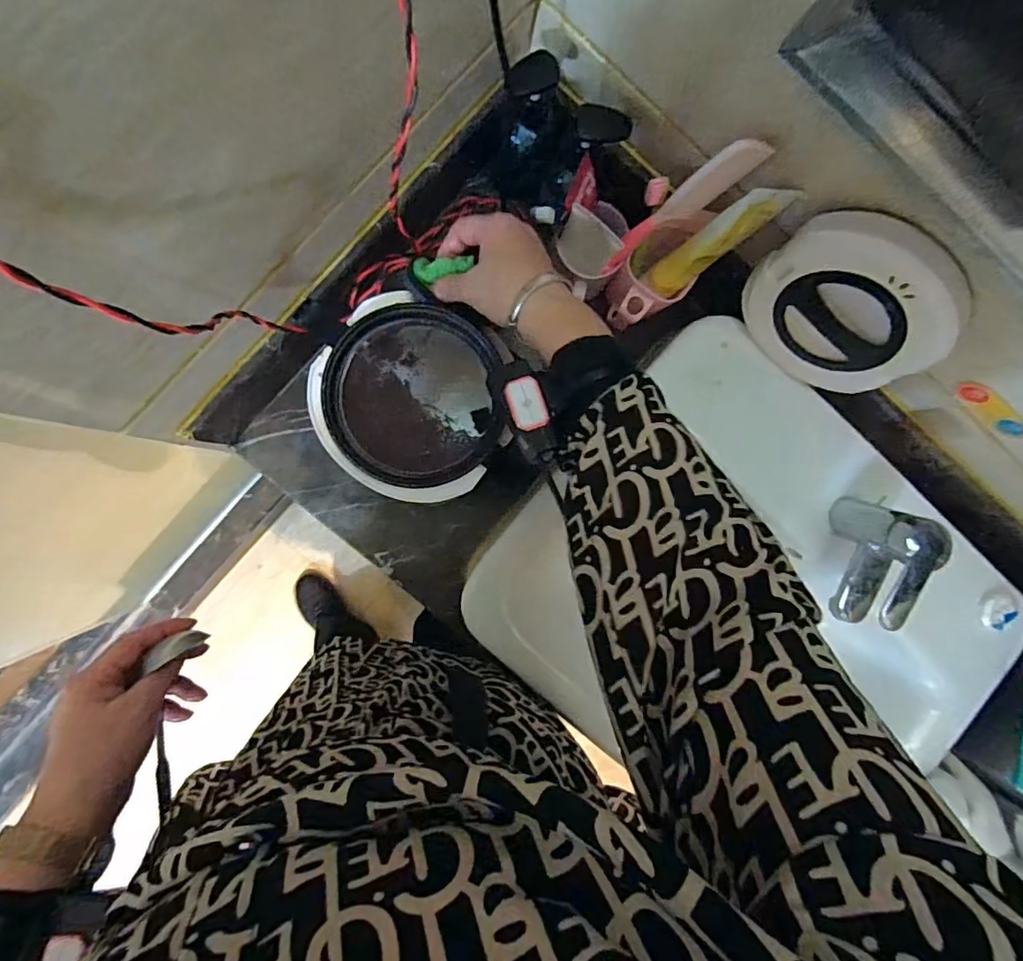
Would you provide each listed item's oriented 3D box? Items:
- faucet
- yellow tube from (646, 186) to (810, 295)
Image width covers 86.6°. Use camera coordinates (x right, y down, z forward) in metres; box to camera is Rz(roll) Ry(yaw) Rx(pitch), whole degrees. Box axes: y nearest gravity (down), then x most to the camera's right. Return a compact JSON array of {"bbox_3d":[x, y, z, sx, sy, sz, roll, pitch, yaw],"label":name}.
[{"bbox_3d":[0.355,0.080,0.530,0.045,0.104,0.125,26,86,-7],"label":"faucet"},{"bbox_3d":[0.195,-0.229,0.525,0.033,0.150,0.033,-36,95,-39],"label":"yellow tube"}]

